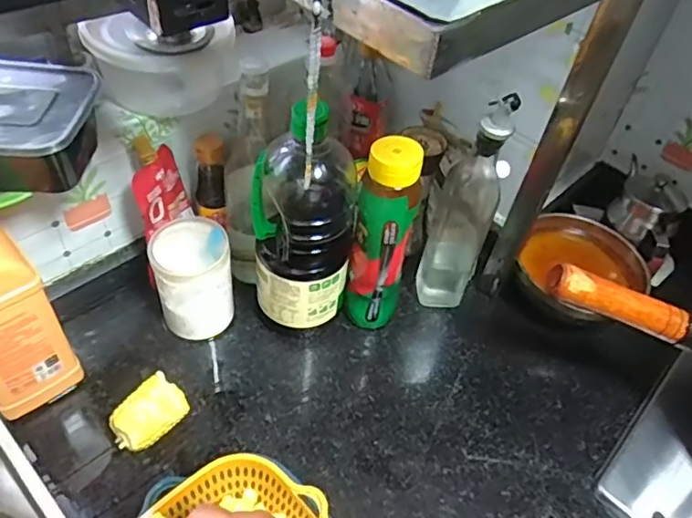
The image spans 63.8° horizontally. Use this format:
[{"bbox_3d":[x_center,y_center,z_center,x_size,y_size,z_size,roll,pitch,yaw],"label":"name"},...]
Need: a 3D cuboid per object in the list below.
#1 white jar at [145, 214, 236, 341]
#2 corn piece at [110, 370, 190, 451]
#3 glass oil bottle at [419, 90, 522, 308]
[{"bbox_3d":[-0.174,0.025,0.639,0.082,0.130,0.078,4,47,-4],"label":"white jar"},{"bbox_3d":[-0.197,0.160,0.560,0.047,0.054,0.069,38,53,25],"label":"corn piece"},{"bbox_3d":[0.141,-0.062,0.652,0.065,0.297,0.075,18,47,10],"label":"glass oil bottle"}]

